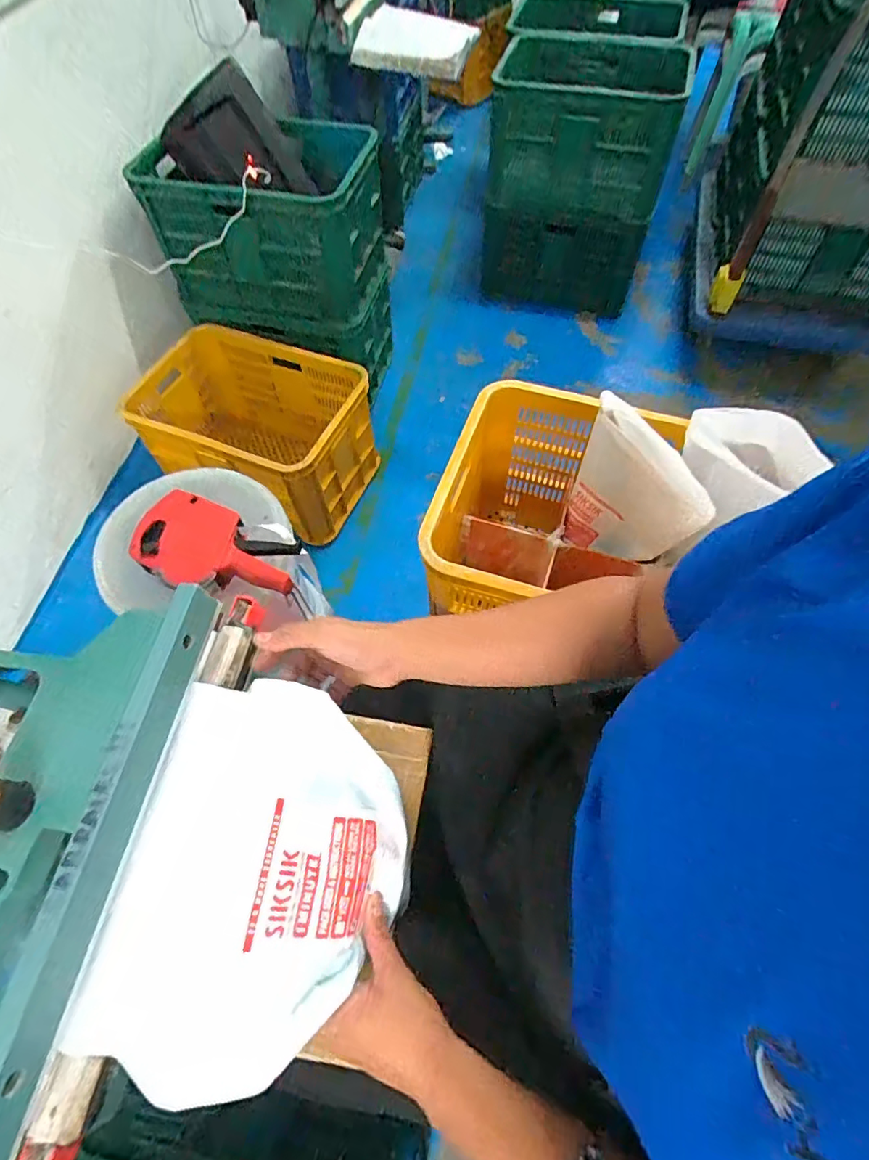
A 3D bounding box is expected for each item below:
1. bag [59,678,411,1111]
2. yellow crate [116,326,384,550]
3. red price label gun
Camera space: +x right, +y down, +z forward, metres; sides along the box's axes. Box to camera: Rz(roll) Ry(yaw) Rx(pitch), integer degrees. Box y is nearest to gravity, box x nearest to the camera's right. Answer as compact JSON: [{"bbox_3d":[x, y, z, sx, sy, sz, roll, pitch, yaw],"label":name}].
[{"bbox_3d":[-0.129,0.213,0.392,0.203,0.090,0.244,7,62,5],"label":"bag"},{"bbox_3d":[-0.450,-0.365,1.351,0.522,0.324,0.364,21,64,12],"label":"yellow crate"},{"bbox_3d":[-0.283,-0.037,0.683,0.209,0.041,0.122,16,63,10],"label":"red price label gun"}]

